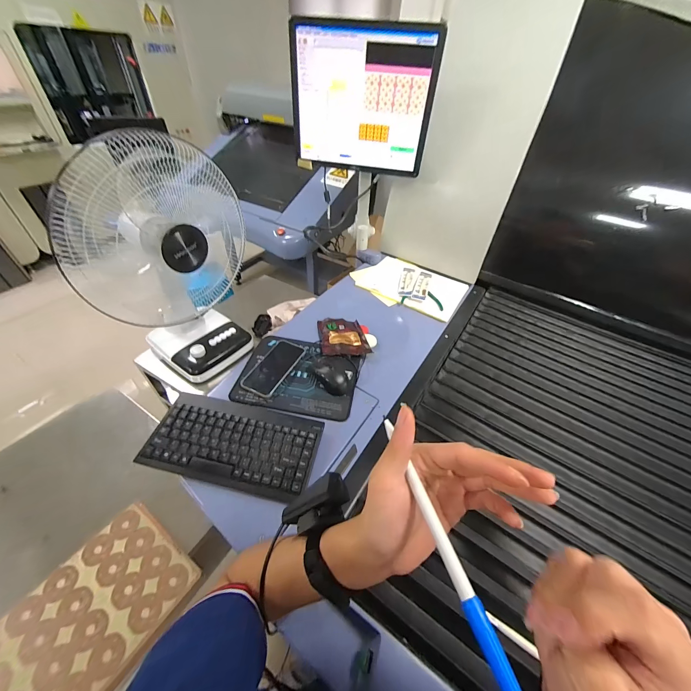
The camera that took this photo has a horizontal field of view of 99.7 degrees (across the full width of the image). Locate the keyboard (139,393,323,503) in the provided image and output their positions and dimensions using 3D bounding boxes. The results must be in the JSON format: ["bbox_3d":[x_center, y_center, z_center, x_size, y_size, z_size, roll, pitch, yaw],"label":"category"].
[{"bbox_3d":[-0.196,0.171,0.526,0.288,0.035,0.146,10,45,5],"label":"keyboard"}]

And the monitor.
[{"bbox_3d":[0.039,-0.641,0.774,0.370,0.295,0.039,11,45,7],"label":"monitor"}]

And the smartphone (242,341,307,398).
[{"bbox_3d":[-0.164,0.050,0.674,0.080,0.007,0.162,19,46,14],"label":"smartphone"}]

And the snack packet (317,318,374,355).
[{"bbox_3d":[-0.005,-0.022,0.771,0.123,0.028,0.151,-4,45,-9],"label":"snack packet"}]

